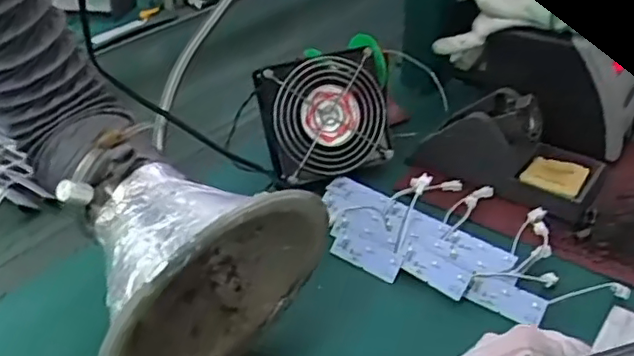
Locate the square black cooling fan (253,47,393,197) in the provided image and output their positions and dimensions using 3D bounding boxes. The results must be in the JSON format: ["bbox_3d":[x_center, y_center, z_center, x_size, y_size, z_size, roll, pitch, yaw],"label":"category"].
[{"bbox_3d":[0.014,-0.061,0.636,0.128,0.125,0.031,-16,10,-19],"label":"square black cooling fan"}]

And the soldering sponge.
[{"bbox_3d":[0.237,-0.004,0.617,0.053,0.007,0.057,20,41,28],"label":"soldering sponge"}]

